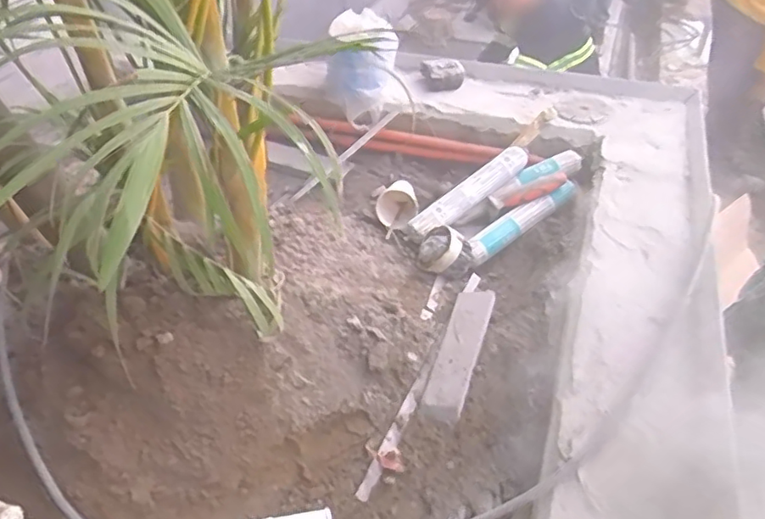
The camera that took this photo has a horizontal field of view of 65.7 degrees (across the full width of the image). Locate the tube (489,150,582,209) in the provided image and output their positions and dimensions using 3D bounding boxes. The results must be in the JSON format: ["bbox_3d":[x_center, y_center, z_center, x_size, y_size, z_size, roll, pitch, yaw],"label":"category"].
[{"bbox_3d":[0.289,-0.150,1.121,0.191,0.043,0.051,-27,42,-4],"label":"tube"}]

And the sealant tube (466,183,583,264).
[{"bbox_3d":[0.253,-0.075,1.090,0.255,0.041,0.055,-33,46,-15],"label":"sealant tube"}]

